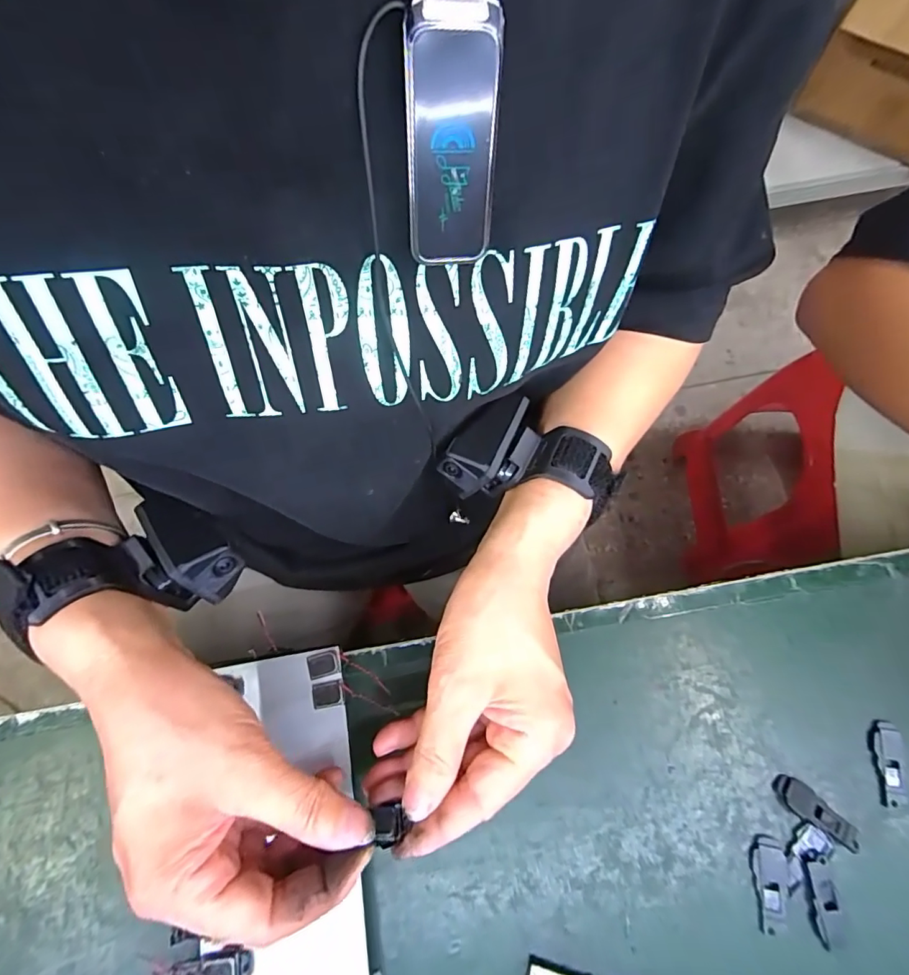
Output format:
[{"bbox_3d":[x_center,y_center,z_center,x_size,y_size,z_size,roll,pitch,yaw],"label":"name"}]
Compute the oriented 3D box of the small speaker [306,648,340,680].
[{"bbox_3d":[-0.075,0.099,0.279,0.017,0.004,0.014,-17,70,-3],"label":"small speaker"}]

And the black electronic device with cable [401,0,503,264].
[{"bbox_3d":[-0.001,-0.104,0.149,0.027,0.063,0.012,-4,45,-5],"label":"black electronic device with cable"}]

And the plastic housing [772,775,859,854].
[{"bbox_3d":[0.187,0.167,0.256,0.043,0.004,0.014,36,75,15],"label":"plastic housing"}]

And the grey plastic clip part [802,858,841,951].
[{"bbox_3d":[0.183,0.204,0.242,0.013,0.004,0.036,-1,69,2],"label":"grey plastic clip part"}]

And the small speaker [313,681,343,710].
[{"bbox_3d":[-0.071,0.115,0.275,0.016,0.004,0.013,-11,69,-1],"label":"small speaker"}]

